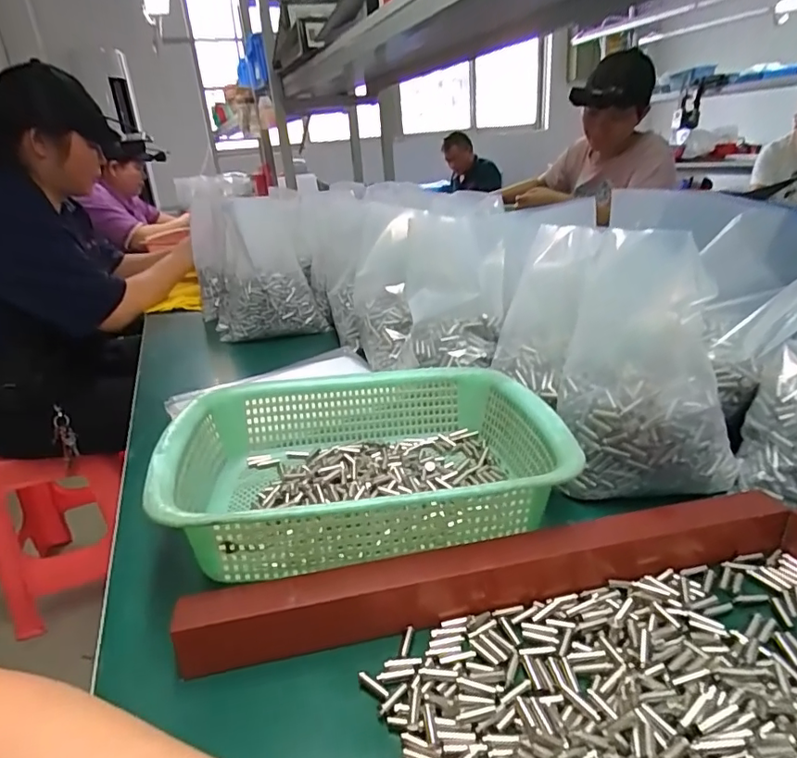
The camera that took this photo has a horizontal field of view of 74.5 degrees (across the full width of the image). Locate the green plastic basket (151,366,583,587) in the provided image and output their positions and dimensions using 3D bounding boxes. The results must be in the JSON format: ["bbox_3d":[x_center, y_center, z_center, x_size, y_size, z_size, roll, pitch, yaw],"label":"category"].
[{"bbox_3d":[-0.026,0.067,0.434,0.297,0.085,0.224,-8,23,-8],"label":"green plastic basket"}]

